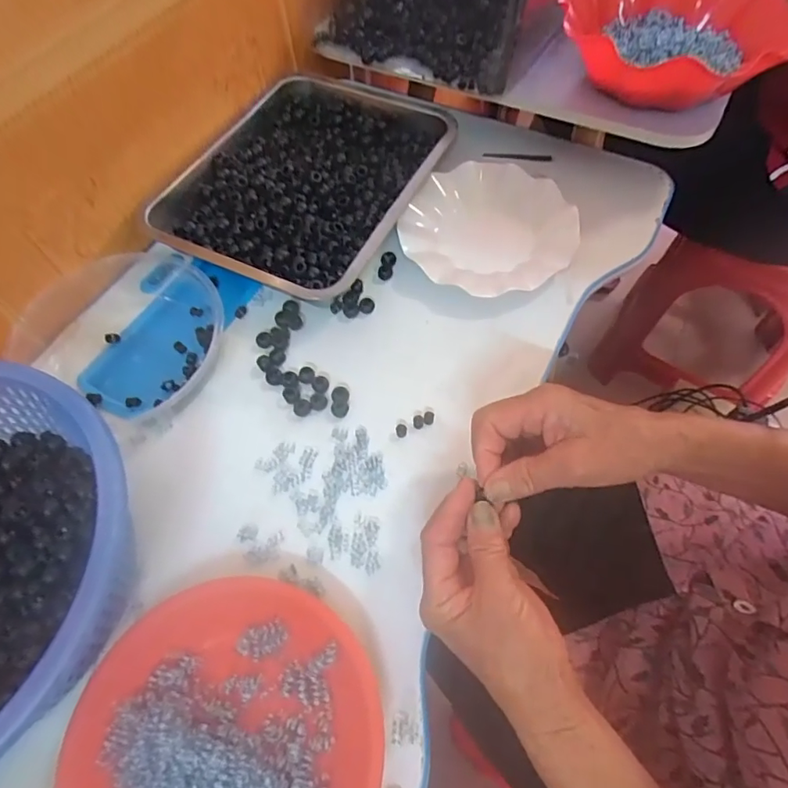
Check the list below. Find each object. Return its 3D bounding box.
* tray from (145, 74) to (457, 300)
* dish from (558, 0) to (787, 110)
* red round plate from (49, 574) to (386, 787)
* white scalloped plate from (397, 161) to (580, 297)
[{"bbox_3d":[-0.094,-0.237,0.564,0.242,0.049,0.317,23,64,14],"label":"tray"},{"bbox_3d":[0.285,-0.378,0.532,0.207,0.061,0.225,-1,60,1],"label":"dish"},{"bbox_3d":[-0.110,0.222,0.320,0.195,0.033,0.189,-1,60,1],"label":"red round plate"},{"bbox_3d":[0.100,-0.184,0.537,0.176,0.021,0.168,-1,60,1],"label":"white scalloped plate"}]

